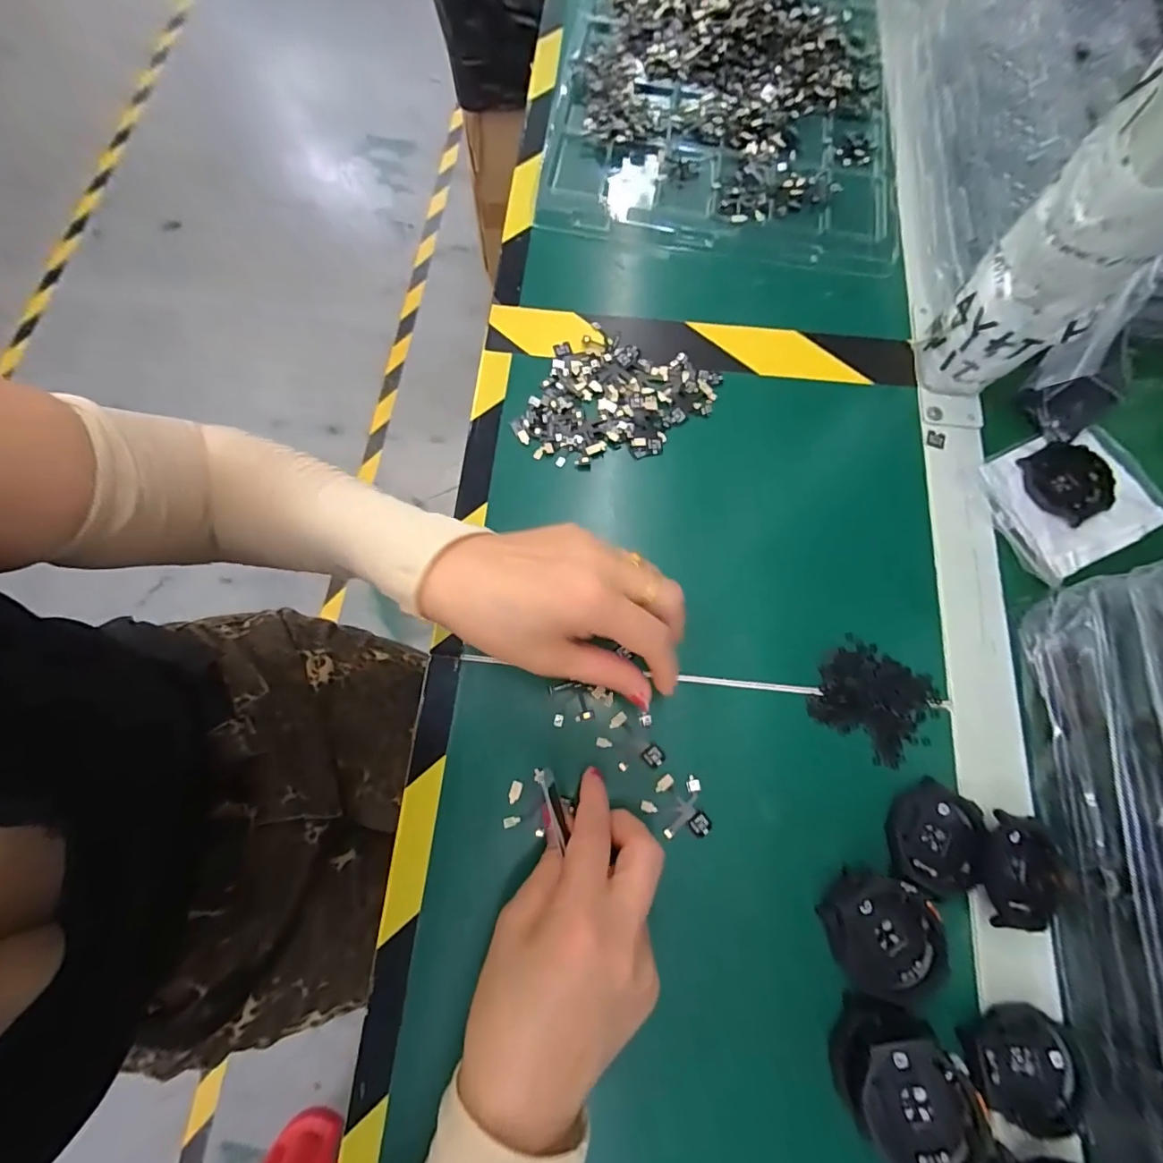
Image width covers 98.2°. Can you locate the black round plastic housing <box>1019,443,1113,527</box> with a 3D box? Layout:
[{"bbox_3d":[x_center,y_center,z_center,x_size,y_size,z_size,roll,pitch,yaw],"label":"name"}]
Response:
[{"bbox_3d":[0.319,-0.066,0.330,0.046,0.010,0.053,-22,76,-8],"label":"black round plastic housing"}]

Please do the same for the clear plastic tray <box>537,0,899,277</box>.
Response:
[{"bbox_3d":[0.122,-0.422,0.415,0.264,0.023,0.367,8,74,1],"label":"clear plastic tray"}]

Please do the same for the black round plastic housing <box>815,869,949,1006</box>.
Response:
[{"bbox_3d":[0.150,0.175,0.250,0.049,0.018,0.053,0,74,-1],"label":"black round plastic housing"}]

